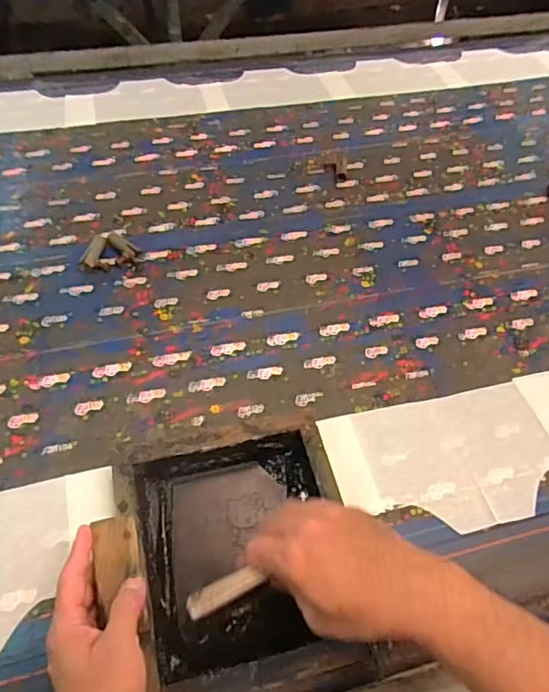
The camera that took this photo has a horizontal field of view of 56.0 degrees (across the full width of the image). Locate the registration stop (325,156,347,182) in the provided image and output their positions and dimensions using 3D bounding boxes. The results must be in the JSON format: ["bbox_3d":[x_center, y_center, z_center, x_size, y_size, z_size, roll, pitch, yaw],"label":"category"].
[{"bbox_3d":[0.113,-0.327,0.946,0.039,0.010,0.073,4,52,0],"label":"registration stop"}]

